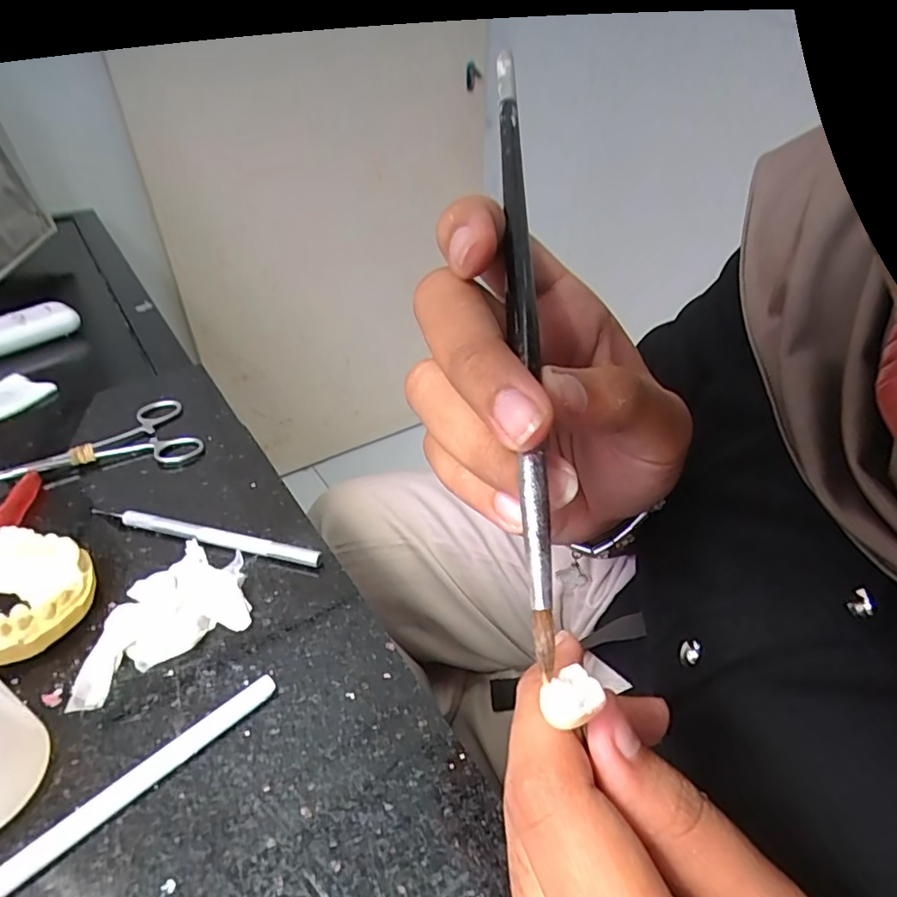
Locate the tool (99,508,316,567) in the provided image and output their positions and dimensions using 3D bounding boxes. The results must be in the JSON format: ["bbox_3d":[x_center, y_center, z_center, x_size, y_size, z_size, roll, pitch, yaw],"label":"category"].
[{"bbox_3d":[-0.130,0.045,0.291,0.135,0.008,0.007,10,39,11],"label":"tool"}]

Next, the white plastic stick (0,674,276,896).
[{"bbox_3d":[-0.123,0.127,0.191,0.137,0.004,0.009,-30,48,-33],"label":"white plastic stick"}]

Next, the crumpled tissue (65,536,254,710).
[{"bbox_3d":[-0.132,0.073,0.253,0.077,0.011,0.056,-23,44,-27],"label":"crumpled tissue"}]

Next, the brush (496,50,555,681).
[{"bbox_3d":[0.019,-0.040,0.140,0.007,0.015,0.179,1,62,-1],"label":"brush"}]

